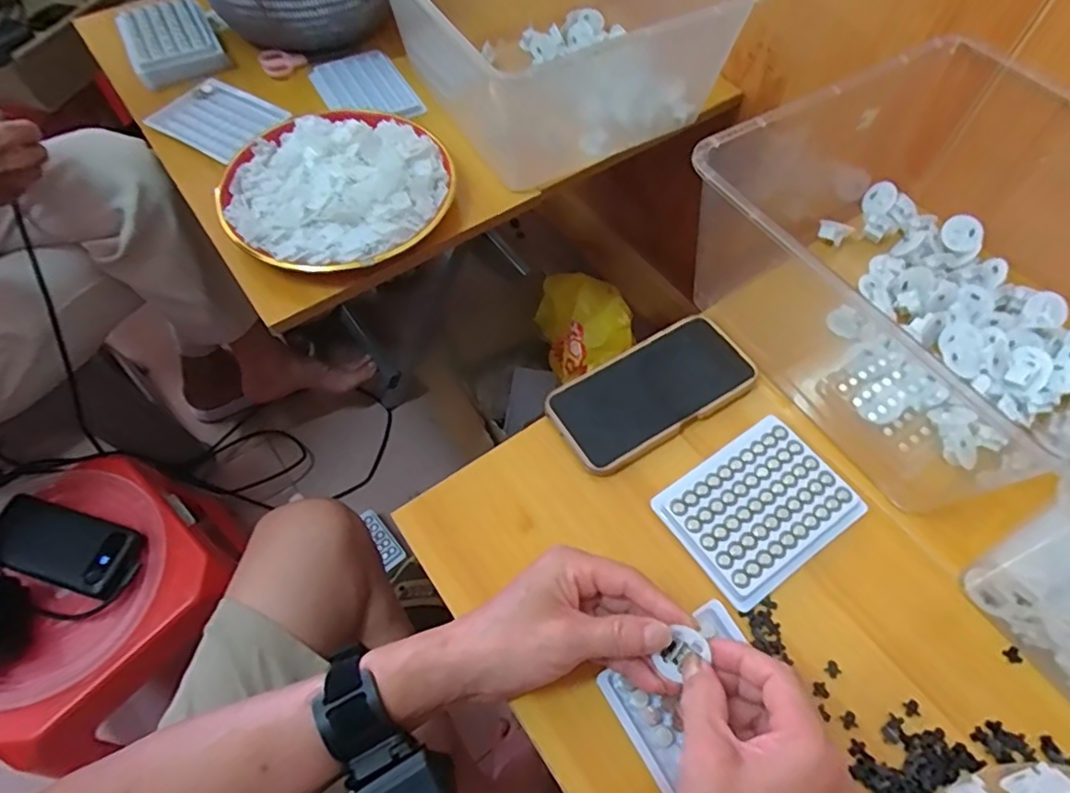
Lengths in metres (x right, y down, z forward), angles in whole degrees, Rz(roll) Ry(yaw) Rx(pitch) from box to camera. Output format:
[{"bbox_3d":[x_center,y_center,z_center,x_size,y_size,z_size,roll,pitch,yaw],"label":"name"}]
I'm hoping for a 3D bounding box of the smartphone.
[{"bbox_3d":[0.097,-0.006,0.501,0.166,0.019,0.082,-28,64,-16],"label":"smartphone"}]

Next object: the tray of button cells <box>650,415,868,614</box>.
[{"bbox_3d":[0.165,0.082,0.452,0.127,0.012,0.099,-32,65,-17],"label":"tray of button cells"}]

